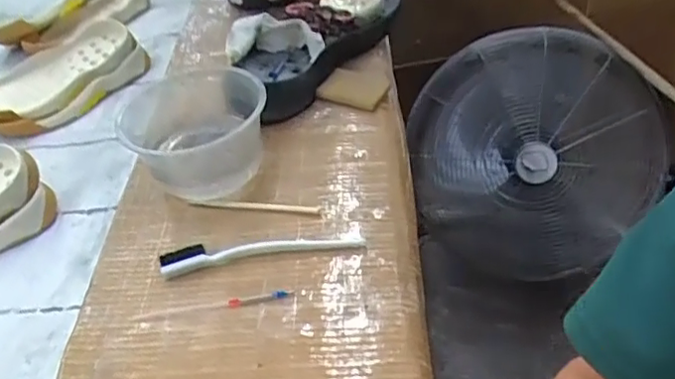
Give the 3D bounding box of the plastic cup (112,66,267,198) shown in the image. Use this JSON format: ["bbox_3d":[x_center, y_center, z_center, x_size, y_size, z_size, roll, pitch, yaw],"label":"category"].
[{"bbox_3d":[-0.134,-0.057,0.579,0.129,0.075,0.118,-4,43,4],"label":"plastic cup"}]

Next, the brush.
[{"bbox_3d":[-0.063,0.050,0.501,0.168,0.013,0.027,-8,42,-1],"label":"brush"}]

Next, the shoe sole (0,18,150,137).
[{"bbox_3d":[-0.369,-0.150,0.792,0.110,0.054,0.217,30,54,34],"label":"shoe sole"}]

